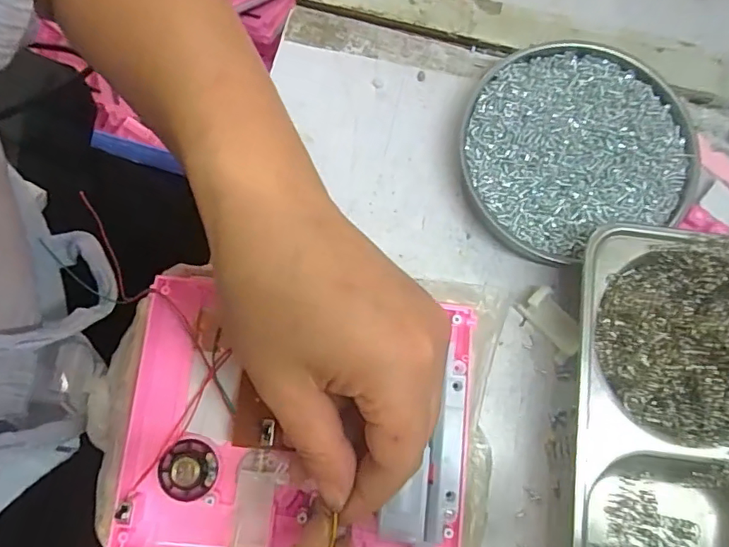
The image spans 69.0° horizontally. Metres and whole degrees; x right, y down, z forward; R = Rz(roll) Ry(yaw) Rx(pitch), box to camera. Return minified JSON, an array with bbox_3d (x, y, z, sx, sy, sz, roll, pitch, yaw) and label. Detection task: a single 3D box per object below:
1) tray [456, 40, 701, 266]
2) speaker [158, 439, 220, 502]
[{"bbox_3d":[0.123,-0.076,0.318,0.133,0.019,0.123,0,78,-1],"label":"tray"},{"bbox_3d":[-0.085,0.095,0.254,0.027,0.010,0.028,0,76,-1],"label":"speaker"}]

